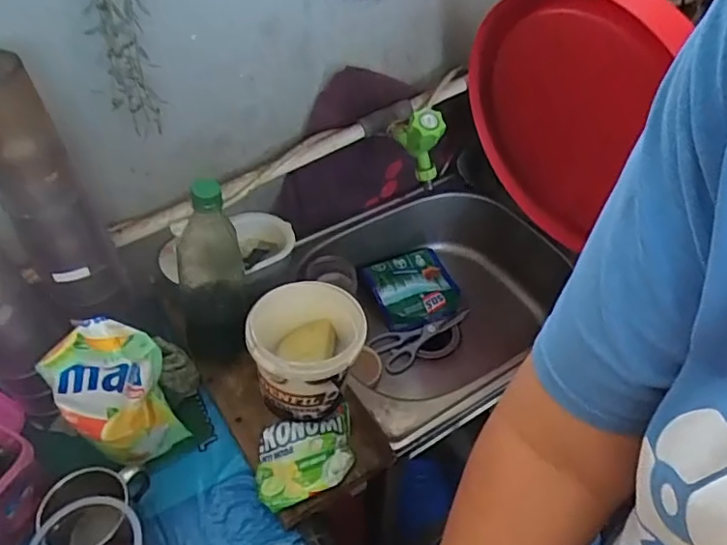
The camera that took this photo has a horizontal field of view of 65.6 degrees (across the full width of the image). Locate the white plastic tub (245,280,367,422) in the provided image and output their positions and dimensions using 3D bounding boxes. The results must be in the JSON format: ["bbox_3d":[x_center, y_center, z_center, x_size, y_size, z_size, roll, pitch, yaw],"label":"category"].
[{"bbox_3d":[-0.065,0.095,0.674,0.126,0.112,0.121,0,45,0],"label":"white plastic tub"}]

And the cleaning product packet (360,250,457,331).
[{"bbox_3d":[0.095,0.031,1.037,0.150,0.043,0.149,-13,58,-24],"label":"cleaning product packet"}]

